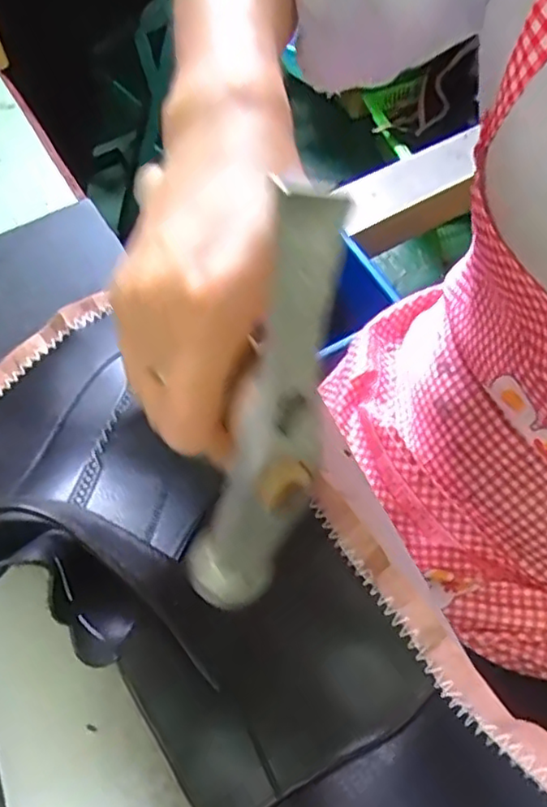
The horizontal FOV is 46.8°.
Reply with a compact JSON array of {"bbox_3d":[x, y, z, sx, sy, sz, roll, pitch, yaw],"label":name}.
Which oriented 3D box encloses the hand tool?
[{"bbox_3d":[-0.003,0.011,0.191,0.033,0.142,0.024,21,29,13],"label":"hand tool"}]

